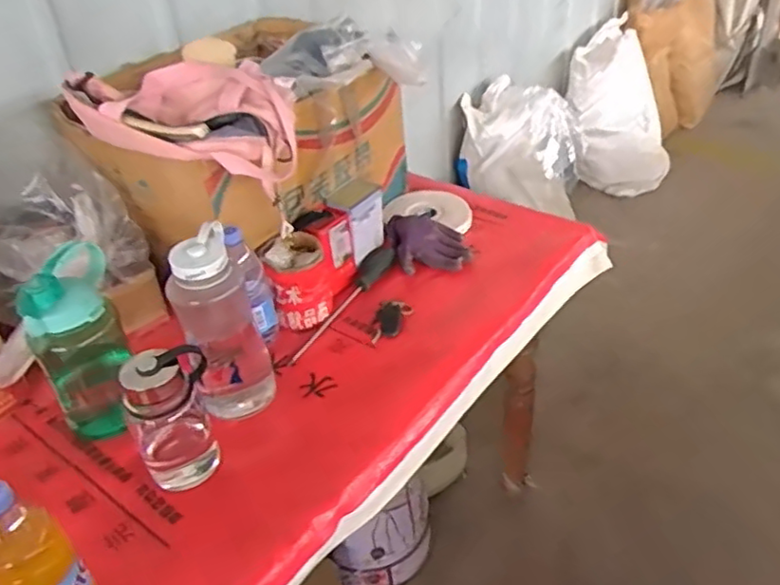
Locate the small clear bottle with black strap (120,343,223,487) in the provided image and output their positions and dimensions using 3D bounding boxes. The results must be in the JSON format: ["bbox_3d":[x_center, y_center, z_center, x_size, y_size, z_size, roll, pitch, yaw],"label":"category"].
[{"bbox_3d":[-0.262,0.148,0.798,0.101,0.179,0.077,-24,40,-22],"label":"small clear bottle with black strap"}]

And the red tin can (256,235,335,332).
[{"bbox_3d":[-0.141,-0.013,1.030,0.096,0.128,0.083,-15,37,-12],"label":"red tin can"}]

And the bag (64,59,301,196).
[{"bbox_3d":[-0.276,-0.244,0.940,0.284,0.128,0.166,3,37,12],"label":"bag"}]

